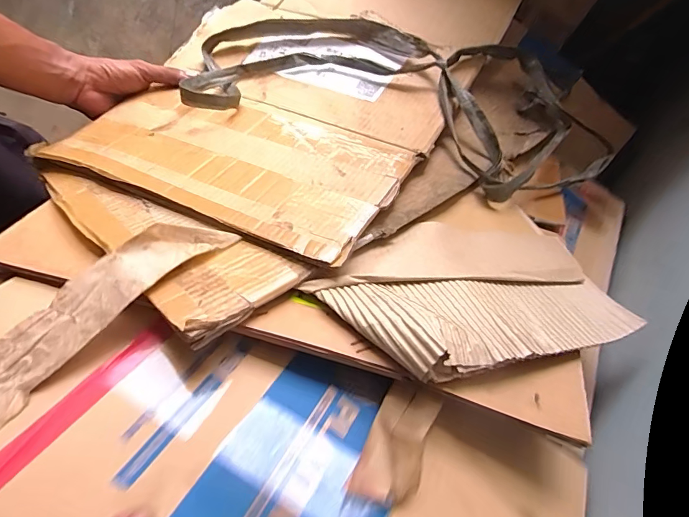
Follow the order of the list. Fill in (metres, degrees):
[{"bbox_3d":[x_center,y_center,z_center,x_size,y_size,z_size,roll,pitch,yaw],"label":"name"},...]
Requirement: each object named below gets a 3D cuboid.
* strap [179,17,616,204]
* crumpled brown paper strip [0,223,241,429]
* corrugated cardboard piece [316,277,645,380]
[{"bbox_3d":[0.068,-0.195,0.524,0.517,0.089,0.230,12,78,1],"label":"strap"},{"bbox_3d":[-0.200,0.053,0.296,0.050,0.031,0.268,40,58,7],"label":"crumpled brown paper strip"},{"bbox_3d":[0.117,0.044,0.341,0.248,0.022,0.092,0,34,-18],"label":"corrugated cardboard piece"}]

